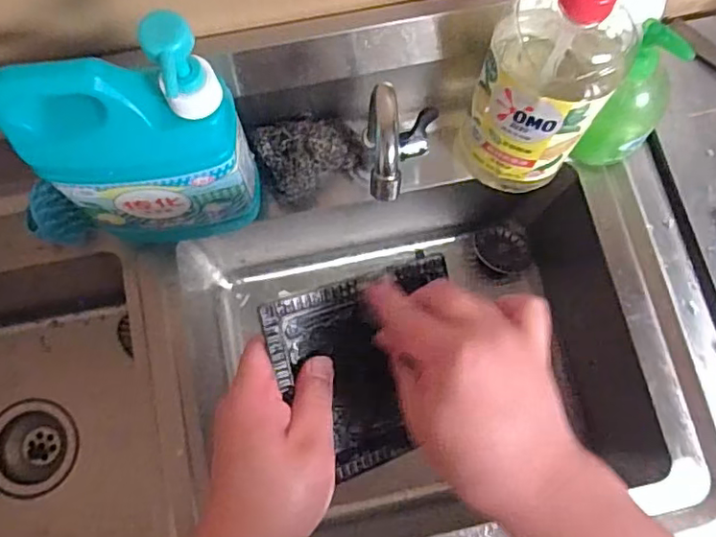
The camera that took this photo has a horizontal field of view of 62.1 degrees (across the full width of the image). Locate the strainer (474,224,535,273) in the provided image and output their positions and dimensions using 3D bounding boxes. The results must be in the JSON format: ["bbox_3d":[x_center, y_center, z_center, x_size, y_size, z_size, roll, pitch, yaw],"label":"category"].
[{"bbox_3d":[0.192,-0.027,0.786,0.074,0.020,0.061,-2,77,-2],"label":"strainer"}]

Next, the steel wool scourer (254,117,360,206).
[{"bbox_3d":[-0.046,-0.106,0.568,0.092,0.046,0.068,-22,78,-6],"label":"steel wool scourer"}]

